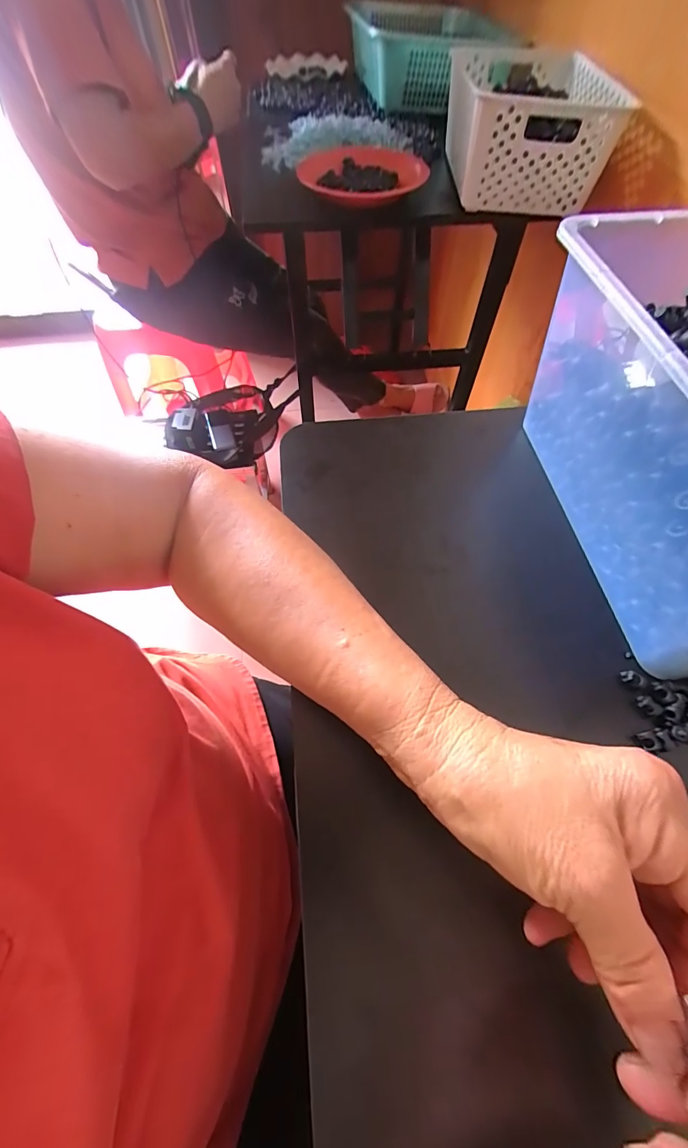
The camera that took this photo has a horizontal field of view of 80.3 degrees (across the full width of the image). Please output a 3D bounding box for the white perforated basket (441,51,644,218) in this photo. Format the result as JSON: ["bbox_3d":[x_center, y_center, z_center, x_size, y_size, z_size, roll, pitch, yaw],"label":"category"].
[{"bbox_3d":[0.275,-0.716,0.645,0.193,0.112,0.362,1,60,1],"label":"white perforated basket"}]

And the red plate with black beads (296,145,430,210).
[{"bbox_3d":[0.031,-0.664,0.678,0.200,0.033,0.241,-6,60,-3],"label":"red plate with black beads"}]

